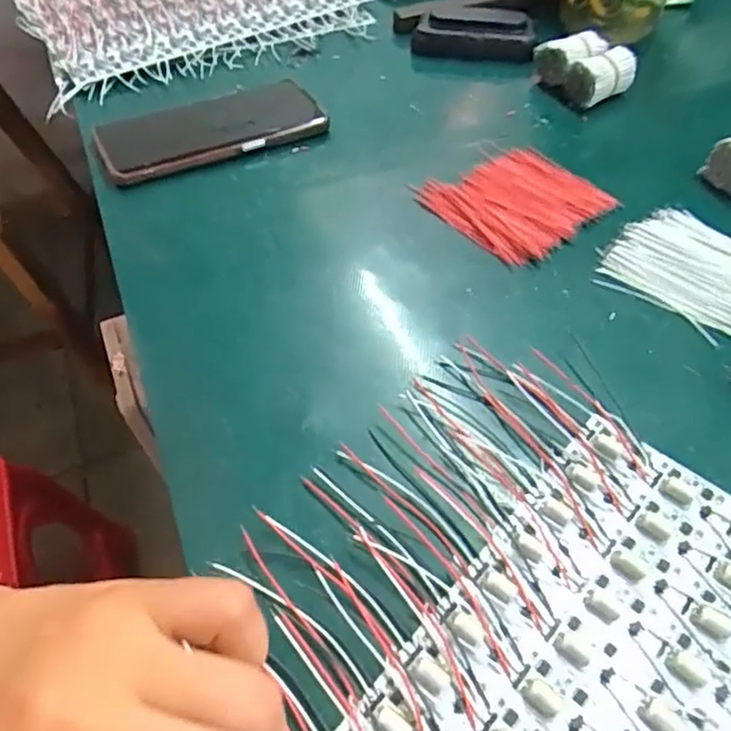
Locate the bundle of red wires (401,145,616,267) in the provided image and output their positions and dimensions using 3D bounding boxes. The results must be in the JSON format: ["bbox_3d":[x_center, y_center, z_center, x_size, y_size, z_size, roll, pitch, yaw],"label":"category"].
[{"bbox_3d":[0.098,-0.112,0.420,0.093,0.012,0.097,-35,56,-22],"label":"bundle of red wires"}]

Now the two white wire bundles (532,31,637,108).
[{"bbox_3d":[0.173,-0.238,0.504,0.046,0.033,0.075,-30,55,-19],"label":"two white wire bundles"}]

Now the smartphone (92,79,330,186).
[{"bbox_3d":[-0.116,-0.179,0.471,0.160,0.011,0.080,-22,56,-15],"label":"smartphone"}]

